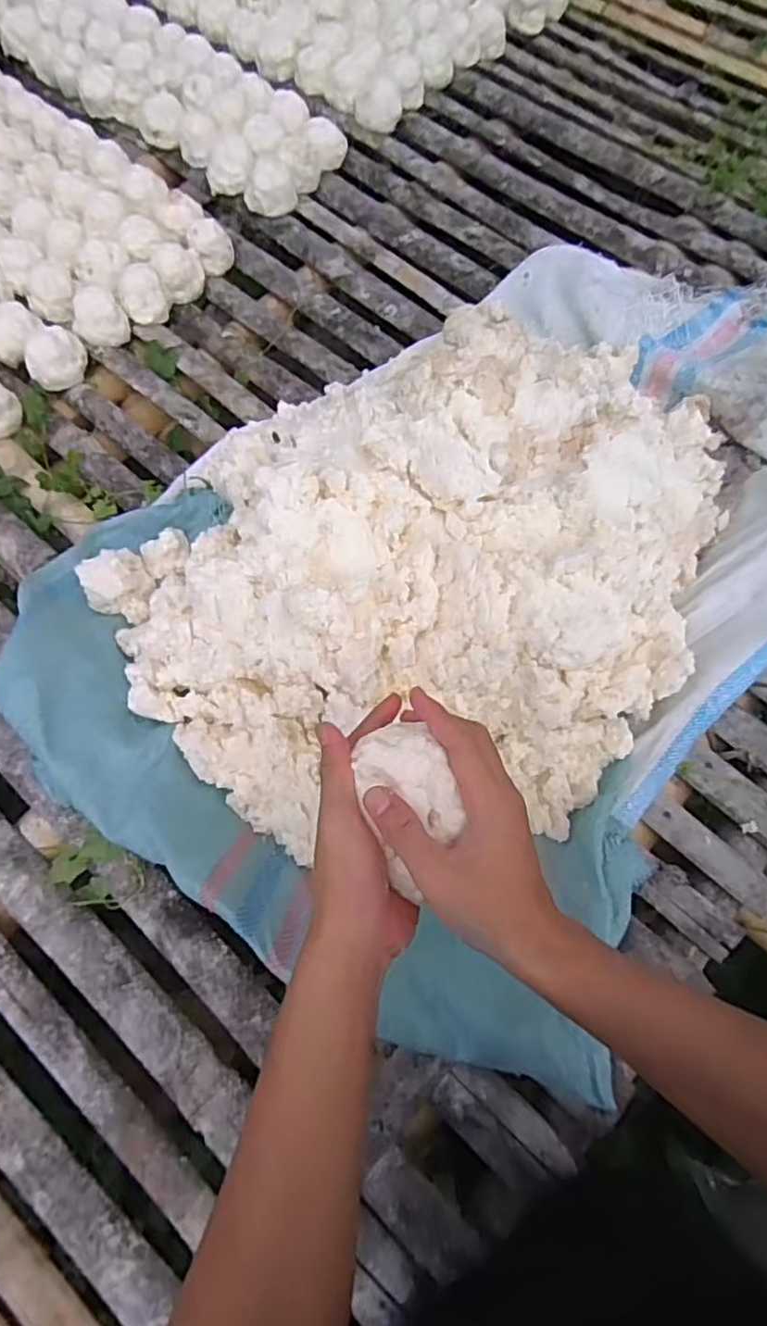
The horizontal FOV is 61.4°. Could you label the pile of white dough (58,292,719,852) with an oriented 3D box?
[{"bbox_3d":[0.038,-0.125,0.676,0.565,0.133,0.635,31,74,10],"label":"pile of white dough"}]

